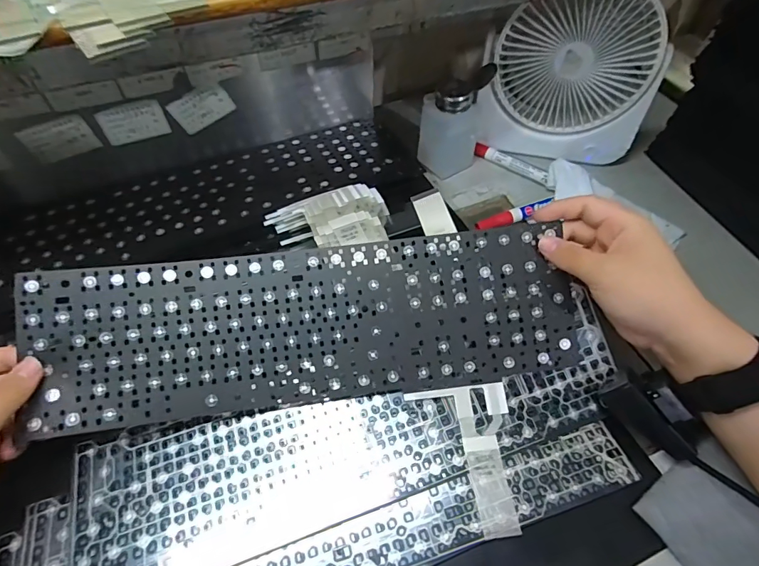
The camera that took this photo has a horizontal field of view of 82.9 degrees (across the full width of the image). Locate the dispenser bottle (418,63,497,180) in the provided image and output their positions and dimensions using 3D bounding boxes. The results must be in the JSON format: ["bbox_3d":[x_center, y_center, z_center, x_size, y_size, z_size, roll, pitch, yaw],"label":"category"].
[{"bbox_3d":[0.086,-0.192,0.513,0.071,0.112,0.072,10,55,6],"label":"dispenser bottle"}]

